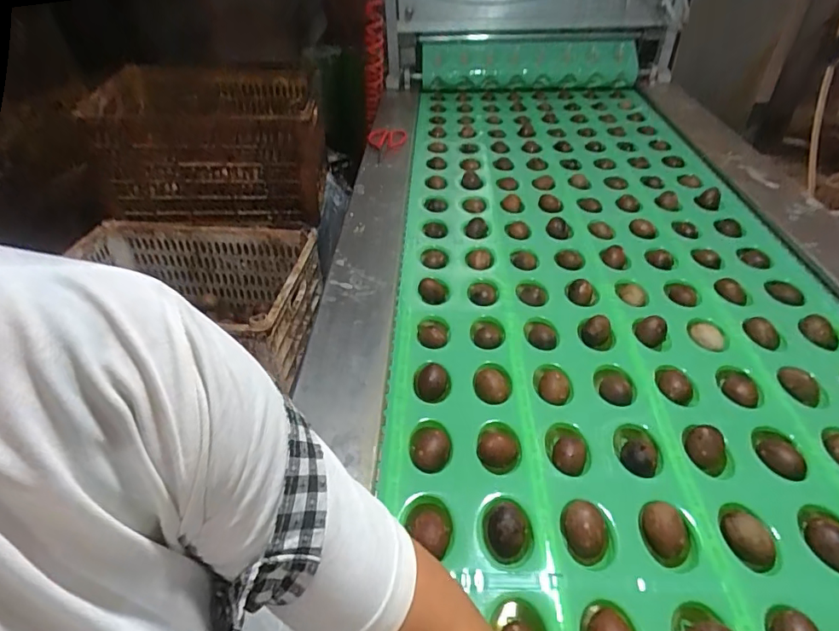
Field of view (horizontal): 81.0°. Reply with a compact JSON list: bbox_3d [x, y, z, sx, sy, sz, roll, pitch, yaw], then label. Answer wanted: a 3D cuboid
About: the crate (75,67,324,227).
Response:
[{"bbox_3d":[-0.461,-0.397,1.130,0.454,0.227,0.385,-6,42,-5],"label":"crate"}]

